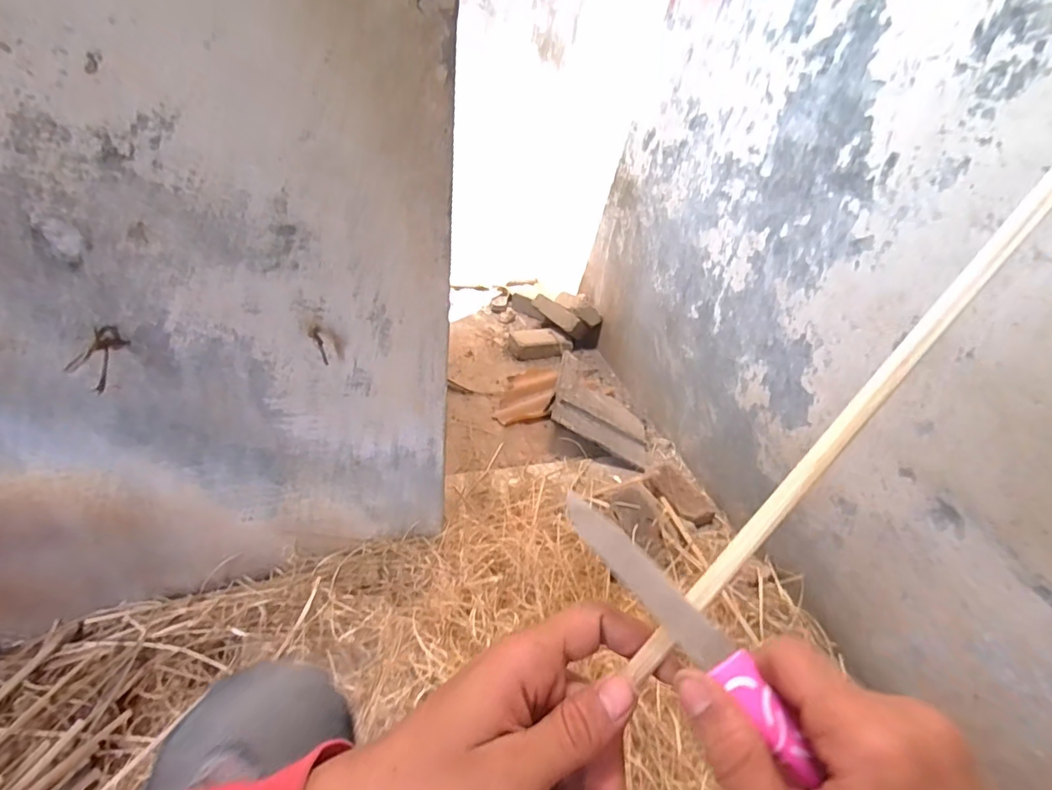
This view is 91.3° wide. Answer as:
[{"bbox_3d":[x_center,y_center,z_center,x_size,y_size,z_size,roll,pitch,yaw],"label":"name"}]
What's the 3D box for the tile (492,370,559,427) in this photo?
[{"bbox_3d":[0.007,-0.001,1.531,0.149,0.034,0.254,12,37,4],"label":"tile"}]

